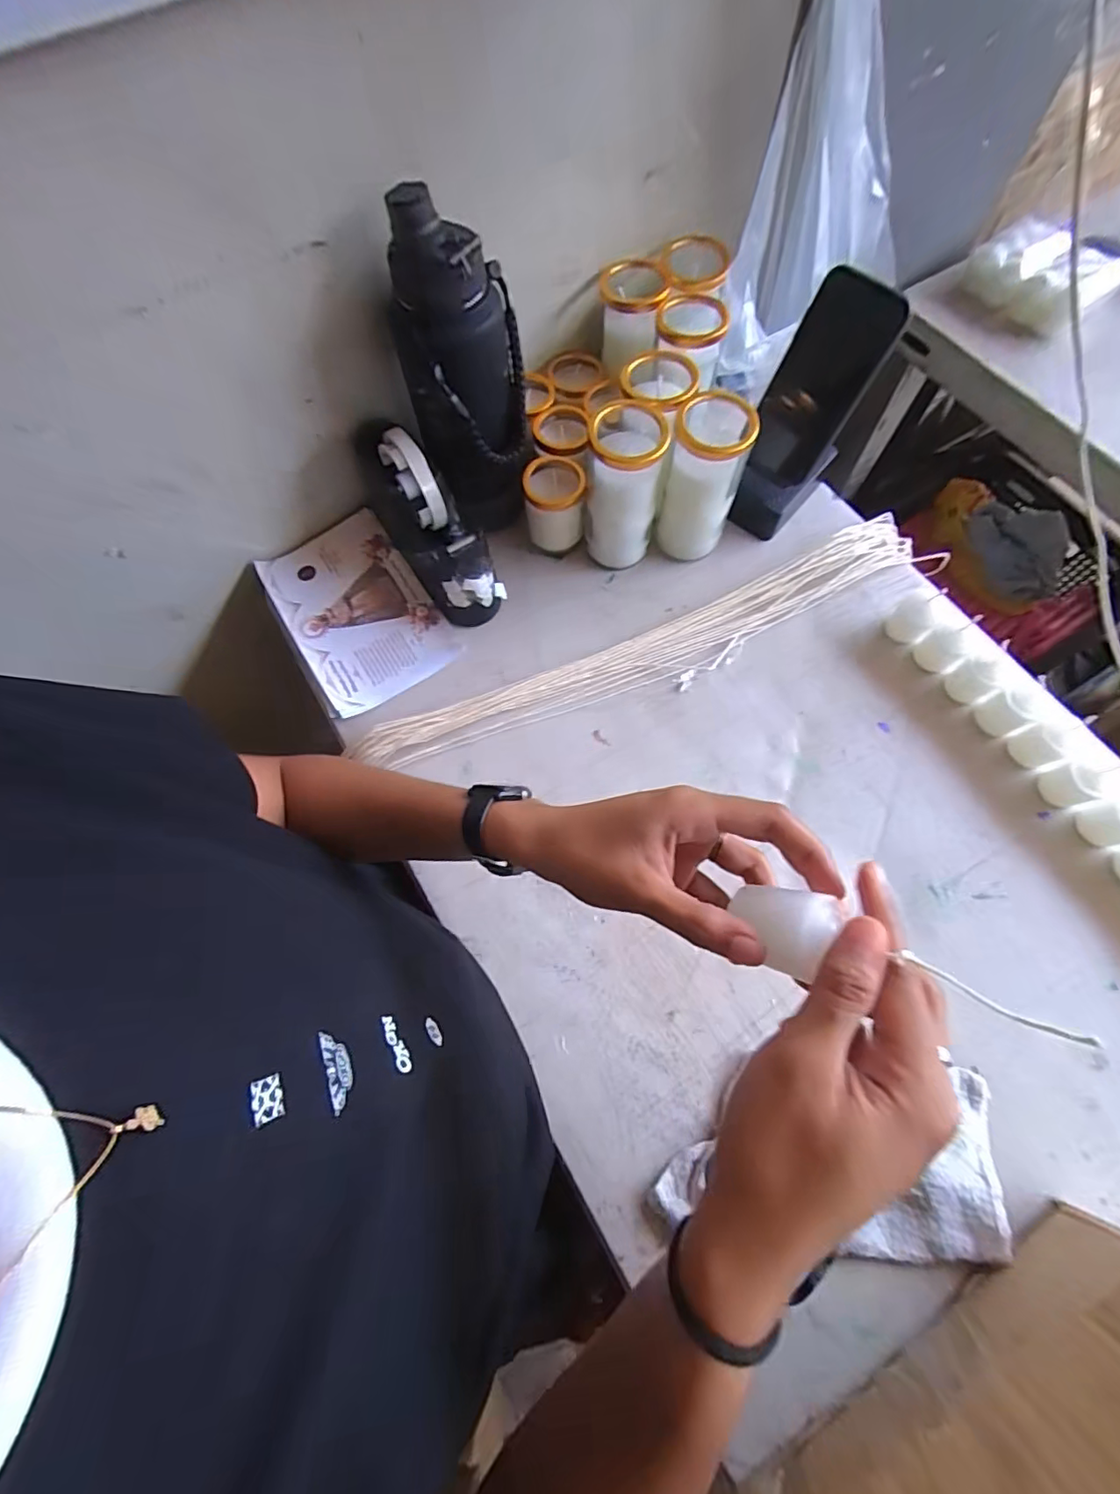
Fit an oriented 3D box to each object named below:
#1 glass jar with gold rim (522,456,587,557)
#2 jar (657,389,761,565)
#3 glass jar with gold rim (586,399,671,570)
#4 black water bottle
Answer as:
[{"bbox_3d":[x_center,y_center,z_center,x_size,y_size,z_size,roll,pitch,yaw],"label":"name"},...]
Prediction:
[{"bbox_3d":[-0.005,-0.242,0.564,0.058,0.080,0.064,-9,68,-3],"label":"glass jar with gold rim"},{"bbox_3d":[0.136,-0.255,0.534,0.064,0.152,0.070,0,68,1],"label":"jar"},{"bbox_3d":[0.060,-0.242,0.531,0.061,0.142,0.069,8,68,4],"label":"glass jar with gold rim"},{"bbox_3d":[-0.082,-0.314,0.499,0.100,0.248,0.111,-7,68,0],"label":"black water bottle"}]

